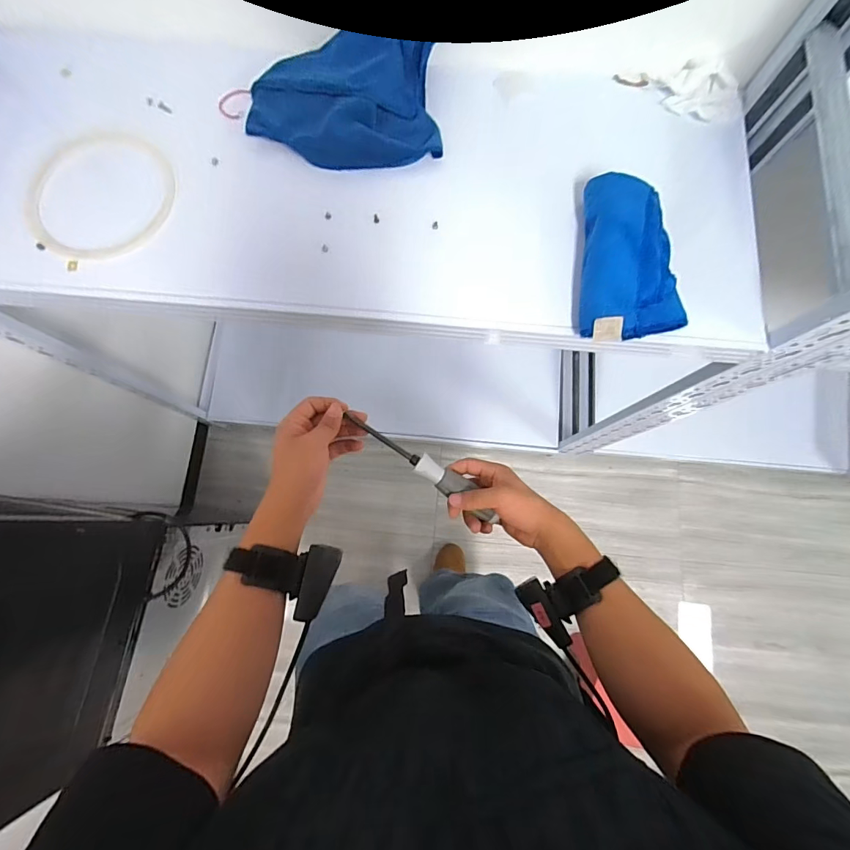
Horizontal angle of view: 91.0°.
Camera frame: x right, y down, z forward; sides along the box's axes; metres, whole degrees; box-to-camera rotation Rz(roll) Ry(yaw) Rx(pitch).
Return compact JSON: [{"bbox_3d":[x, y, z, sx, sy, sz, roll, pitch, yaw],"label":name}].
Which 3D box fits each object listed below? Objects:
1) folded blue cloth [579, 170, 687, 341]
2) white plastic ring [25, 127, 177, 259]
[{"bbox_3d":[0.248,-0.200,0.500,0.114,0.049,0.206,3,79,0],"label":"folded blue cloth"},{"bbox_3d":[-0.419,-0.299,0.538,0.184,0.020,0.184,0,79,-1],"label":"white plastic ring"}]

